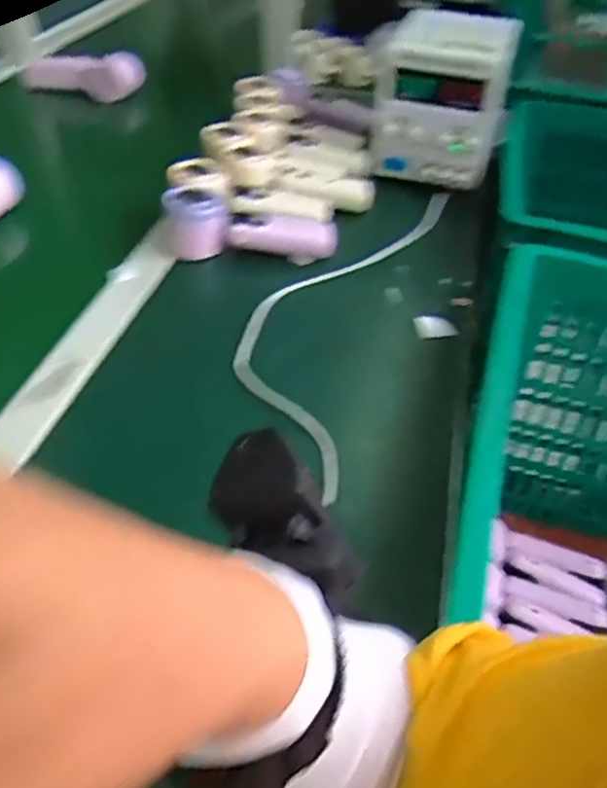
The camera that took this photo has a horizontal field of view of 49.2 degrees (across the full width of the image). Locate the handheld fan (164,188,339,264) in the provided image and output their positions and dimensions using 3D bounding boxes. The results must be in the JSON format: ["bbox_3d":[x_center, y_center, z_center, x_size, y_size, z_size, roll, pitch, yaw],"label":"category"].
[{"bbox_3d":[-0.054,-0.167,0.670,0.169,0.057,0.052,1,43,-3],"label":"handheld fan"}]

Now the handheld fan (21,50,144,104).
[{"bbox_3d":[-0.328,-0.479,0.985,0.195,0.061,0.077,12,43,8],"label":"handheld fan"}]

